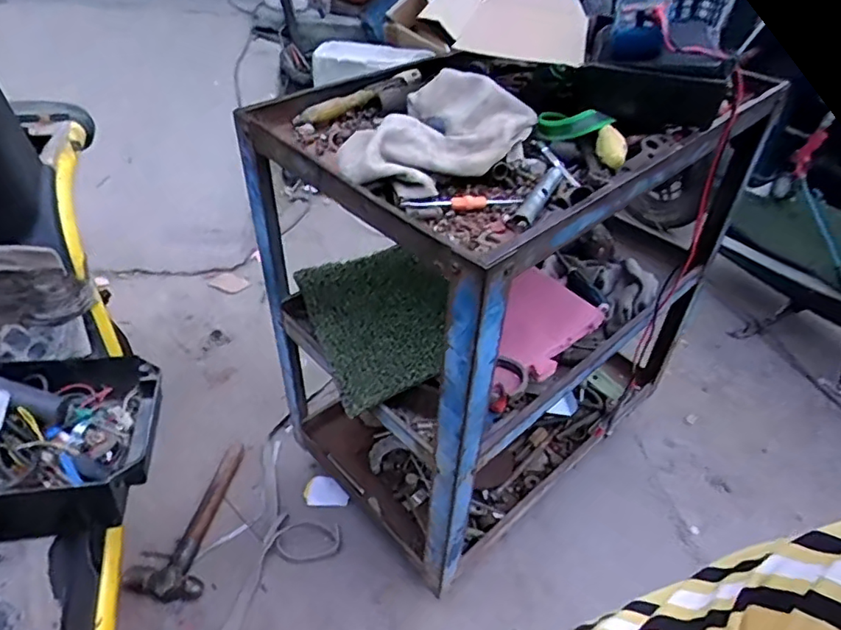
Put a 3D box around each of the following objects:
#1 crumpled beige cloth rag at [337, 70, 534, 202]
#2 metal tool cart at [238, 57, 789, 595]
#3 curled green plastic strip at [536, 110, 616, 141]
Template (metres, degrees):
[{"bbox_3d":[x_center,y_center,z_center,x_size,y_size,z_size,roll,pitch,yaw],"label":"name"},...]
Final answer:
[{"bbox_3d":[0.019,-0.207,0.622,0.139,0.084,0.233,34,45,31],"label":"crumpled beige cloth rag"},{"bbox_3d":[0.149,-0.050,0.950,0.718,0.709,0.396,-27,48,-36],"label":"metal tool cart"},{"bbox_3d":[0.188,-0.234,0.697,0.085,0.032,0.039,0,34,19],"label":"curled green plastic strip"}]

